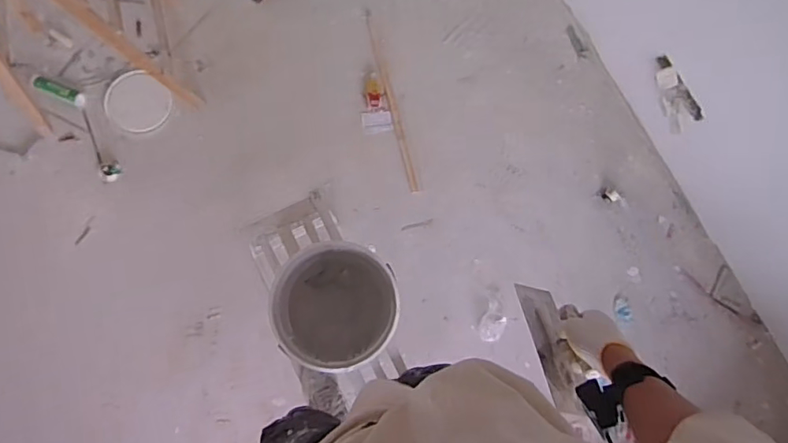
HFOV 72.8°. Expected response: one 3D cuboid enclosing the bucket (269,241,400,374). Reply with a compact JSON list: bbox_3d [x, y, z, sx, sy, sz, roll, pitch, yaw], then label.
[{"bbox_3d":[-0.145,0.215,1.416,0.288,0.348,0.296,1,79,-5],"label":"bucket"}]

